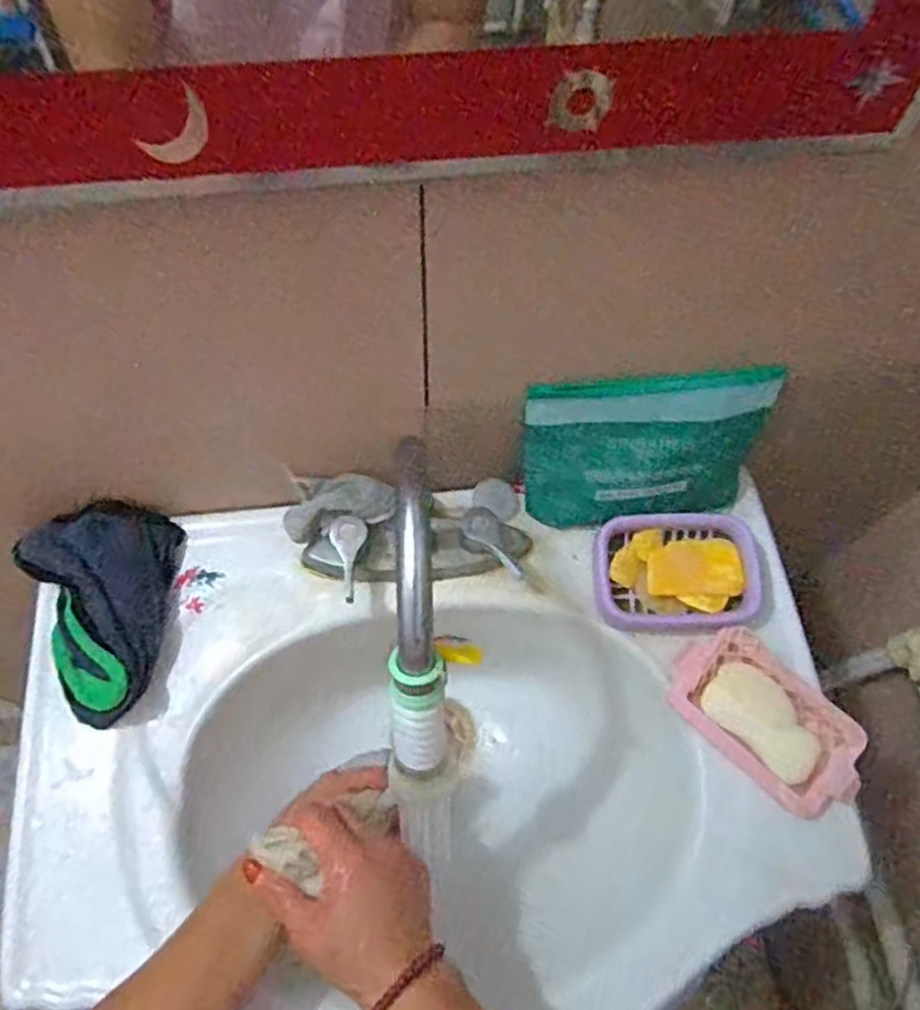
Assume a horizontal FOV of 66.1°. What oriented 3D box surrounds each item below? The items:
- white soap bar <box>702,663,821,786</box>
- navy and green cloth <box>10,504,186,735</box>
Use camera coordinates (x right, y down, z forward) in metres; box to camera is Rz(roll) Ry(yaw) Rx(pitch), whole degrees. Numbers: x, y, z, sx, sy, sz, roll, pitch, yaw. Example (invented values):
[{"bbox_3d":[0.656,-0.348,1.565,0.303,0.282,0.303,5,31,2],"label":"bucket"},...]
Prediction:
[{"bbox_3d":[0.231,0.163,0.537,0.088,0.014,0.051,42,70,17],"label":"white soap bar"},{"bbox_3d":[-0.289,0.080,0.550,0.112,0.053,0.168,4,64,1],"label":"navy and green cloth"}]

